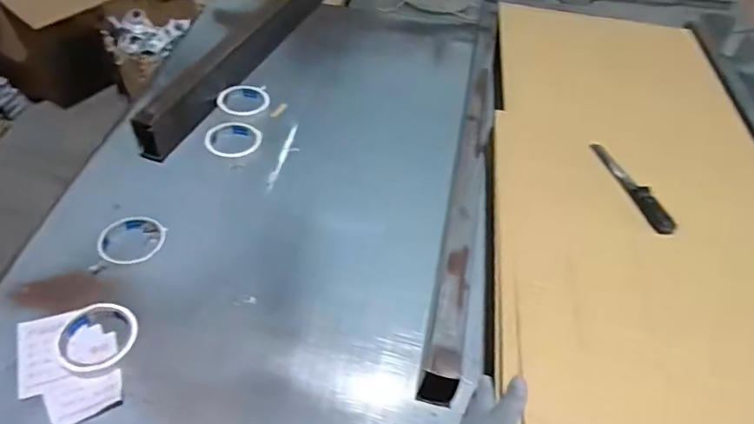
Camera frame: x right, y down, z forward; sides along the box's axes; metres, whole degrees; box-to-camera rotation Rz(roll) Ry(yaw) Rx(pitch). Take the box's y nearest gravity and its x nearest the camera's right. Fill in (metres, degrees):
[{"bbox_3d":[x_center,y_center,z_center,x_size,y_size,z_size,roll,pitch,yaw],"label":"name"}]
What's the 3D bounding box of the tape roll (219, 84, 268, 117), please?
[{"bbox_3d":[-0.254,-0.218,1.018,0.090,0.015,0.093,3,46,-3],"label":"tape roll"}]

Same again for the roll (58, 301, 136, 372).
[{"bbox_3d":[-0.350,0.154,0.660,0.091,0.020,0.096,3,46,-3],"label":"roll"}]

